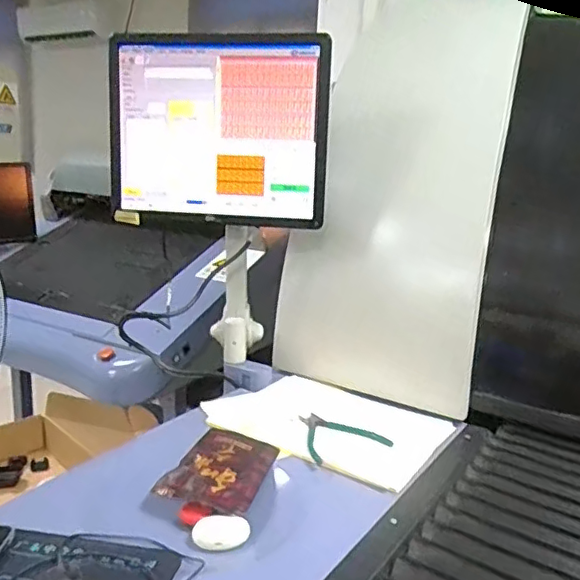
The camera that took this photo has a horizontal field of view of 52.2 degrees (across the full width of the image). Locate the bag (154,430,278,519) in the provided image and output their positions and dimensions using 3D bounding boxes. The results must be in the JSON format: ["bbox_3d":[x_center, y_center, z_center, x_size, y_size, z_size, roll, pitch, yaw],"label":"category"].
[{"bbox_3d":[-0.085,0.226,0.770,0.116,0.020,0.157,6,13,19],"label":"bag"}]

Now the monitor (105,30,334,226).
[{"bbox_3d":[-0.122,-0.262,0.985,0.368,0.289,0.046,4,13,5],"label":"monitor"}]

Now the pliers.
[{"bbox_3d":[0.083,0.211,0.863,0.120,0.012,0.137,0,13,-7],"label":"pliers"}]

